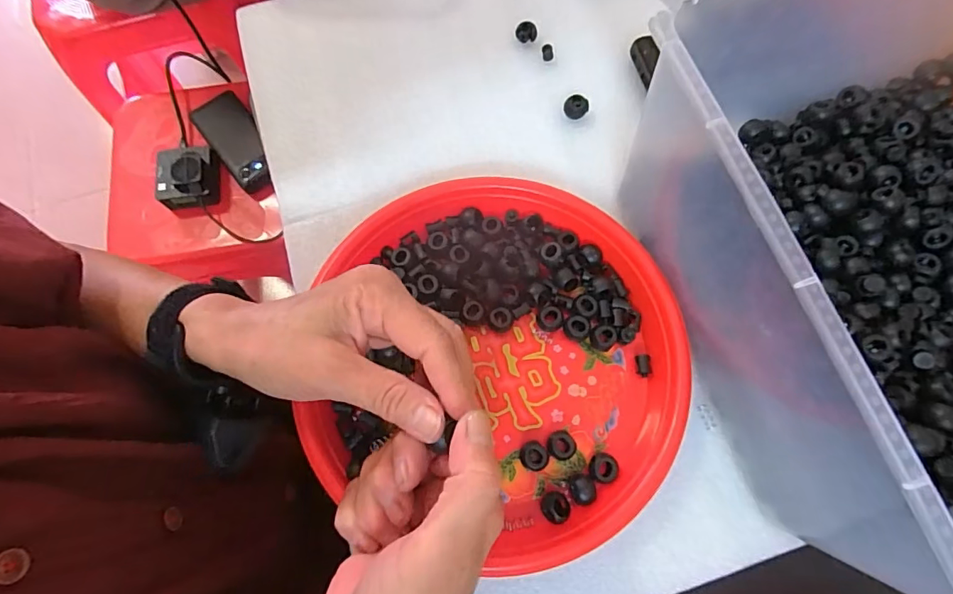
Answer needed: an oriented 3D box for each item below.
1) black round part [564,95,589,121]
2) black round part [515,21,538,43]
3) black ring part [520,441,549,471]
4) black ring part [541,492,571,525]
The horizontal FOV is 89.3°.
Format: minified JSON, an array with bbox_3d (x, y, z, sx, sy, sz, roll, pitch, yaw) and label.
[{"bbox_3d":[0.078,-0.149,0.378,0.018,0.010,0.016,23,74,6],"label":"black round part"},{"bbox_3d":[0.042,-0.220,0.401,0.018,0.014,0.011,8,73,2],"label":"black round part"},{"bbox_3d":[0.035,0.098,0.297,0.017,0.011,0.017,0,73,0],"label":"black ring part"},{"bbox_3d":[0.047,0.125,0.286,0.017,0.015,0.017,0,73,0],"label":"black ring part"}]

